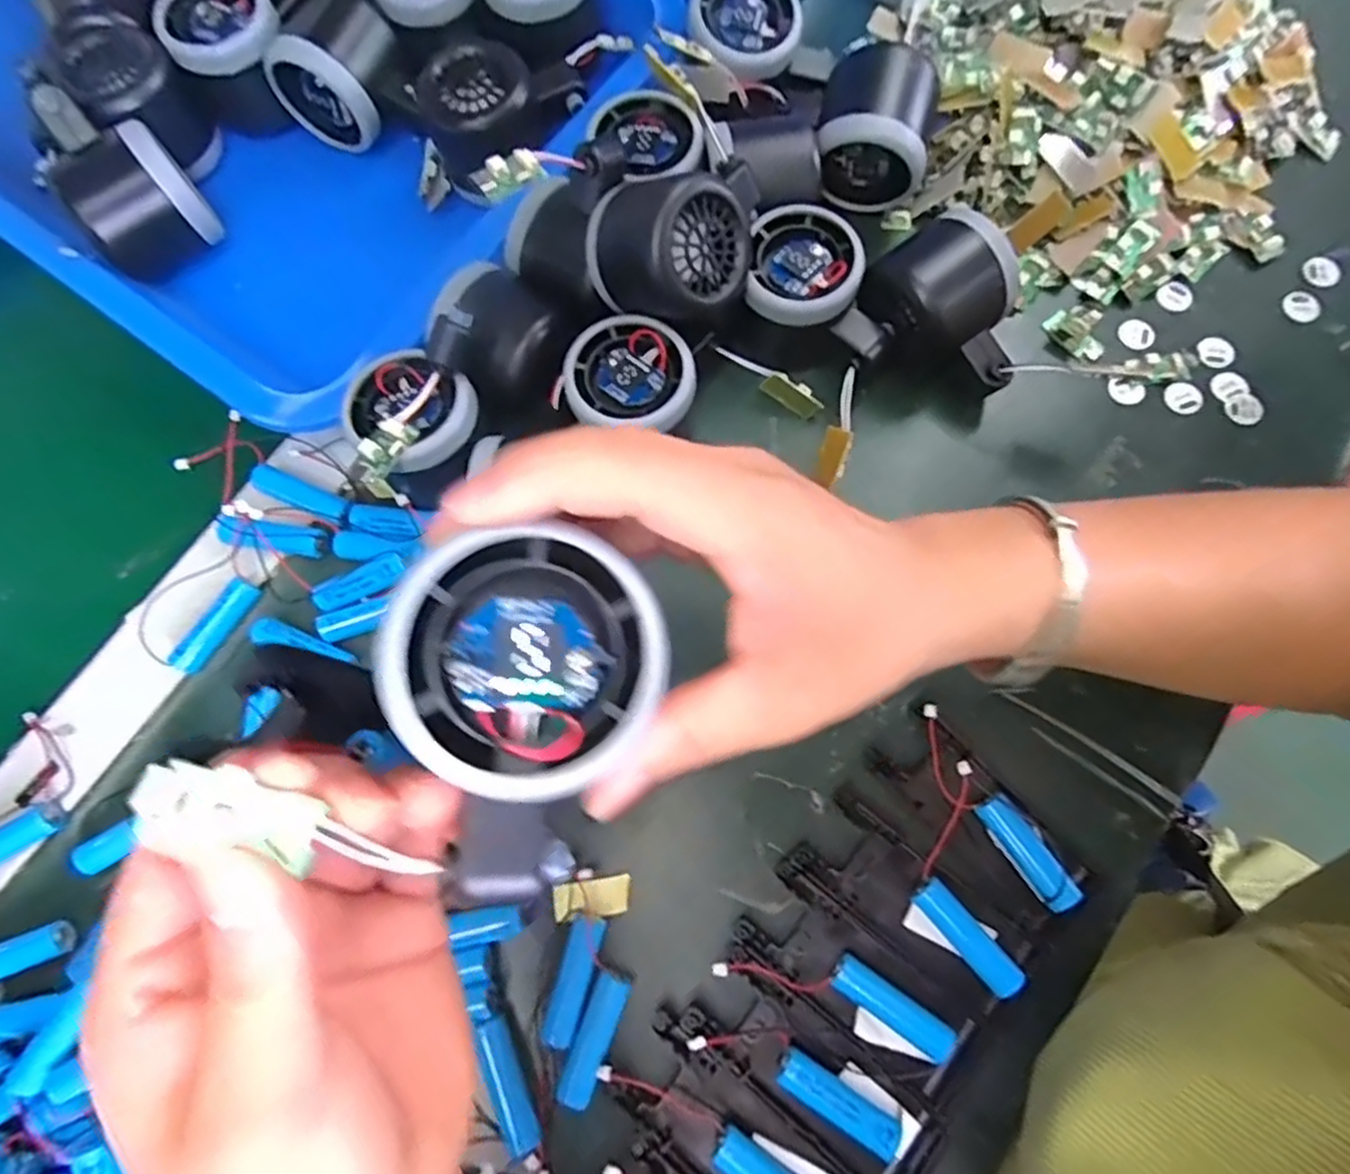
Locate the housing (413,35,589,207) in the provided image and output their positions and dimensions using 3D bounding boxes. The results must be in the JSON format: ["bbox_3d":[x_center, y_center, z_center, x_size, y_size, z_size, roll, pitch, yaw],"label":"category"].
[{"bbox_3d":[-0.089,-0.251,0.375,0.082,0.041,0.057,-29,77,-6],"label":"housing"}]

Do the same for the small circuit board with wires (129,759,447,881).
[{"bbox_3d":[-0.075,0.048,0.142,0.055,0.010,0.013,27,77,-26],"label":"small circuit board with wires"}]

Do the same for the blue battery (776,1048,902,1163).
[{"bbox_3d":[0.064,0.200,0.280,0.049,0.013,0.014,32,79,9],"label":"blue battery"}]

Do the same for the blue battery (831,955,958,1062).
[{"bbox_3d":[0.088,0.169,0.290,0.051,0.013,0.013,34,79,9],"label":"blue battery"}]

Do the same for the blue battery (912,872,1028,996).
[{"bbox_3d":[0.119,0.143,0.296,0.014,0.015,0.049,-39,78,-8],"label":"blue battery"}]

